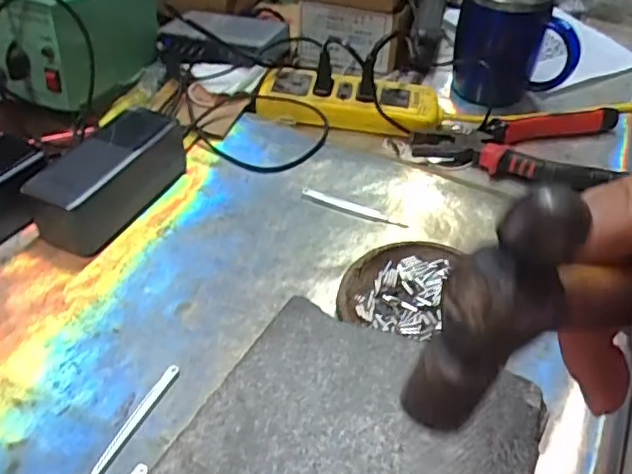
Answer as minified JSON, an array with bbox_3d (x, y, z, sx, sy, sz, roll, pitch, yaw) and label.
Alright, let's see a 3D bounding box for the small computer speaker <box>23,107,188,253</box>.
[{"bbox_3d":[-0.164,-0.050,0.486,0.058,0.053,0.133,19,48,18],"label":"small computer speaker"}]

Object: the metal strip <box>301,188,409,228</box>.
[{"bbox_3d":[0.031,-0.023,0.496,0.091,0.005,0.013,18,47,16],"label":"metal strip"}]

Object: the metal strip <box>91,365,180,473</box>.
[{"bbox_3d":[-0.108,0.110,0.353,0.007,0.004,0.088,19,48,17],"label":"metal strip"}]

